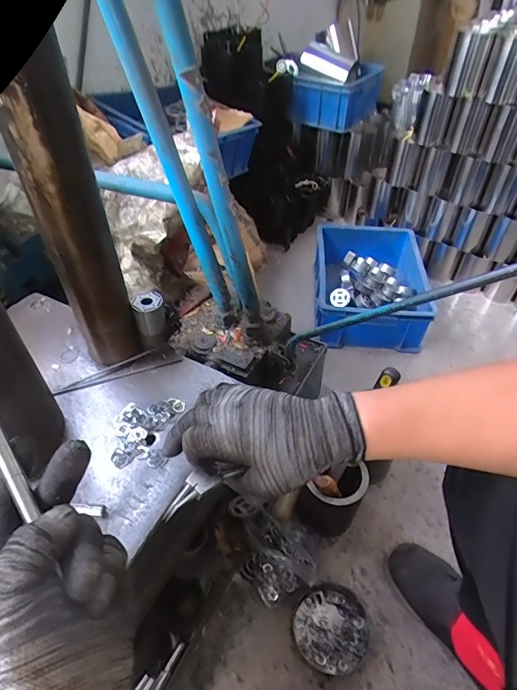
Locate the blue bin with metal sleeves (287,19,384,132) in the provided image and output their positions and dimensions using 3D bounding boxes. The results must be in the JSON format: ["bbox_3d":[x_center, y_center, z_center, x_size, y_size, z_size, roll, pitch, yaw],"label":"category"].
[{"bbox_3d":[0.285,-0.938,1.499,0.255,0.232,0.337,16,47,15],"label":"blue bin with metal sleeves"}]

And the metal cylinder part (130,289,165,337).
[{"bbox_3d":[-0.135,-0.031,0.542,0.035,0.068,0.032,-13,47,-13],"label":"metal cylinder part"}]

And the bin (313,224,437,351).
[{"bbox_3d":[0.320,-0.176,1.263,0.306,0.149,0.431,6,46,6],"label":"bin"}]

